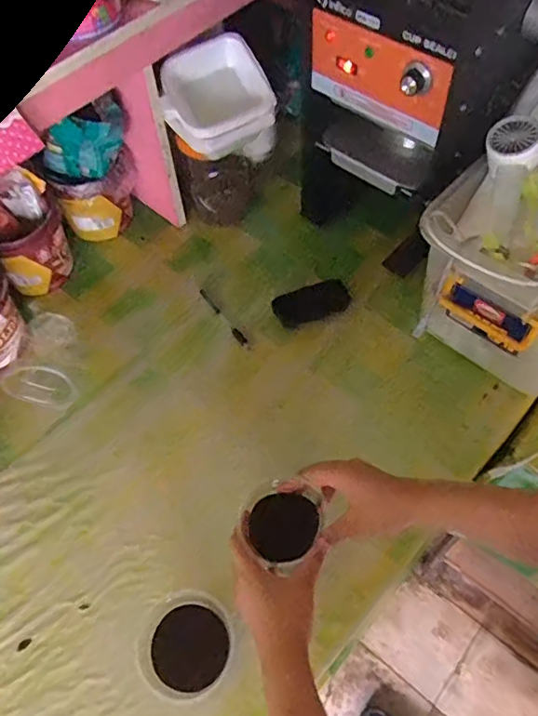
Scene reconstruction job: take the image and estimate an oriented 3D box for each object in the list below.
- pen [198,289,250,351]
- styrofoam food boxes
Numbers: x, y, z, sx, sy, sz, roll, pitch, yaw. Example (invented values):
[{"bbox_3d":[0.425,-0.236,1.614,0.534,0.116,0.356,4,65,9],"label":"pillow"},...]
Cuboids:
[{"bbox_3d":[-0.067,-0.059,0.817,0.012,0.006,0.129,-32,62,-16],"label":"pen"},{"bbox_3d":[-0.065,-0.346,0.730,0.149,0.096,0.125,-5,58,1],"label":"styrofoam food boxes"}]

